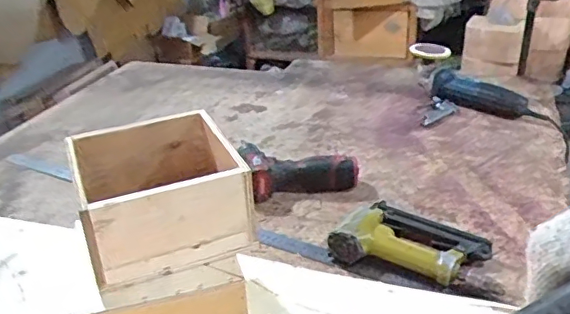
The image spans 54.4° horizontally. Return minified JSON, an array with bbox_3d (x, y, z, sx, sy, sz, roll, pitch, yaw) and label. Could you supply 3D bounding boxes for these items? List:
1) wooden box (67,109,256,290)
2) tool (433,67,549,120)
[{"bbox_3d":[-0.136,0.032,0.612,0.166,0.094,0.172,-12,30,-18],"label":"wooden box"},{"bbox_3d":[0.423,-0.123,1.167,0.227,0.061,0.070,21,33,11],"label":"tool"}]

